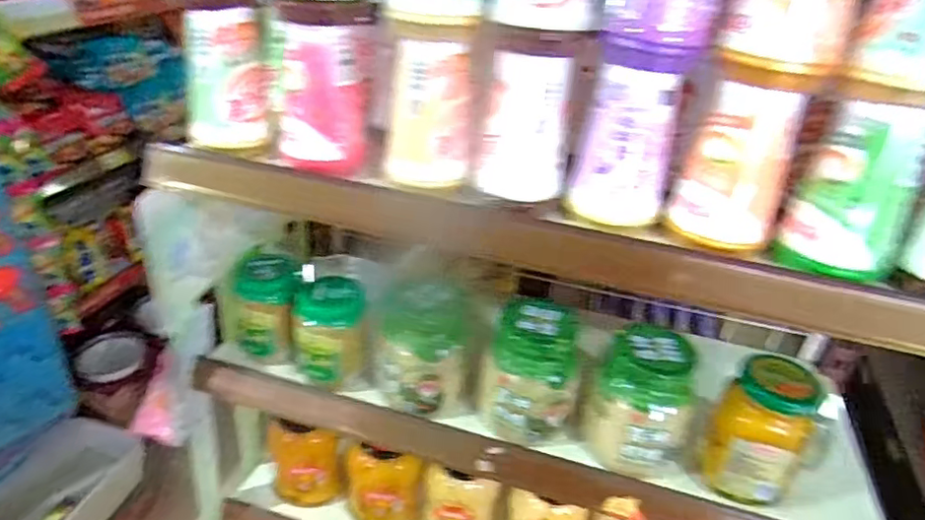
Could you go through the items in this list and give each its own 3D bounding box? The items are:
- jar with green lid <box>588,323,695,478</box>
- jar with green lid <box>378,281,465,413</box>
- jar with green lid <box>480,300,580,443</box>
[{"bbox_3d":[0.189,0.152,0.621,0.093,0.147,0.100,4,32,-2],"label":"jar with green lid"},{"bbox_3d":[-0.046,0.099,0.663,0.091,0.125,0.095,4,32,-2],"label":"jar with green lid"},{"bbox_3d":[0.074,0.122,0.629,0.095,0.141,0.082,12,33,11],"label":"jar with green lid"}]

